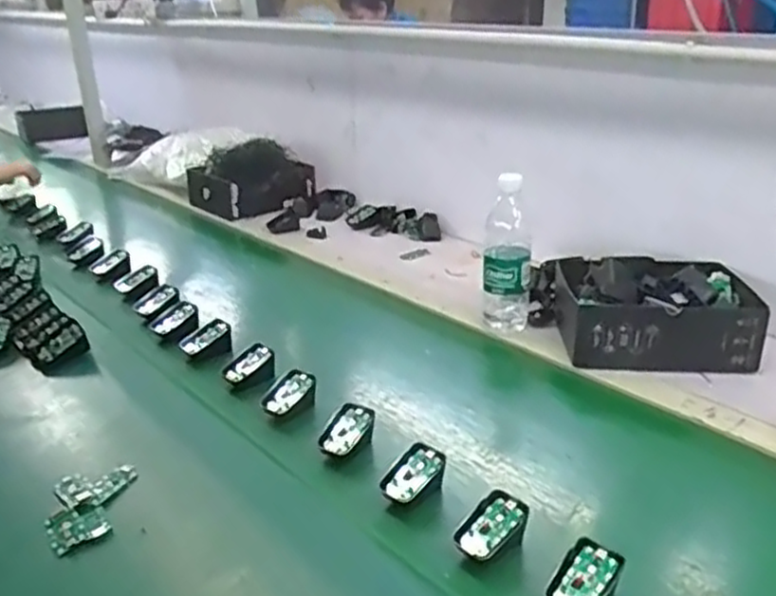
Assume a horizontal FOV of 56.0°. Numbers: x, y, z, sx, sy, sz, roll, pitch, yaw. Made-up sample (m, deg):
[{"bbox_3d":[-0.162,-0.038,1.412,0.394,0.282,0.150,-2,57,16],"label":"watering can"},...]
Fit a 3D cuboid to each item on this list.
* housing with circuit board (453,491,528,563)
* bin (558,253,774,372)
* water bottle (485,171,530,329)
[{"bbox_3d":[0.093,0.210,0.666,0.069,0.024,0.040,-32,44,-22],"label":"housing with circuit board"},{"bbox_3d":[0.370,0.018,1.012,0.258,0.092,0.194,2,24,9],"label":"bin"},{"bbox_3d":[0.170,-0.053,1.037,0.063,0.235,0.061,2,24,9],"label":"water bottle"}]

